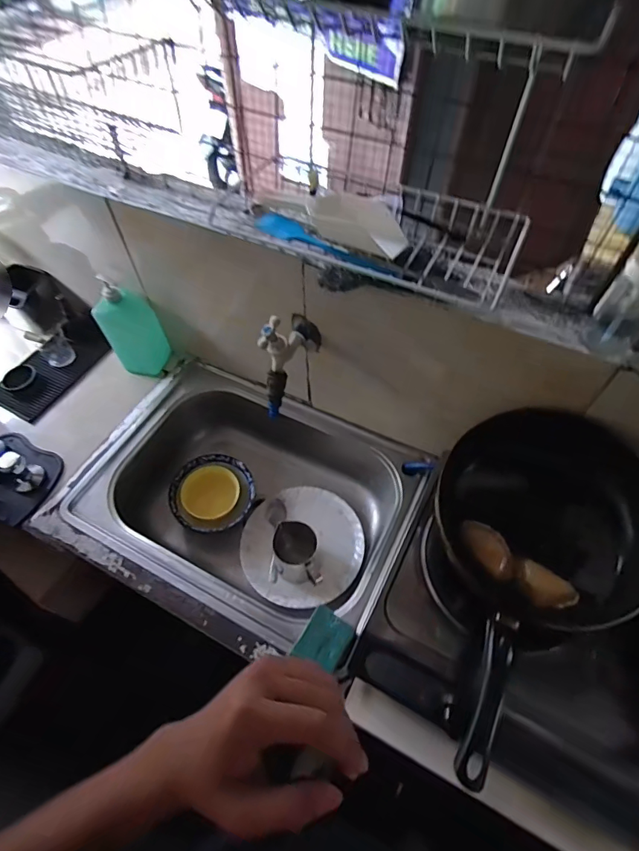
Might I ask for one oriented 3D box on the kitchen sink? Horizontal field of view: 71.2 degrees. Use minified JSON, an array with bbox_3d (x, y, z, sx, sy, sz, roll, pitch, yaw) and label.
[{"bbox_3d":[-0.148,0.162,0.906,0.589,0.170,0.451,24,60,16],"label":"kitchen sink"}]

